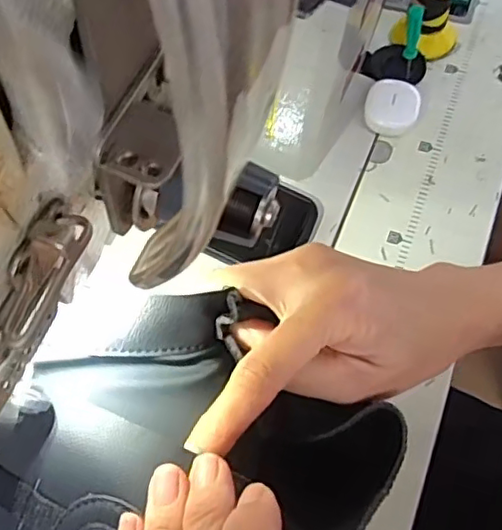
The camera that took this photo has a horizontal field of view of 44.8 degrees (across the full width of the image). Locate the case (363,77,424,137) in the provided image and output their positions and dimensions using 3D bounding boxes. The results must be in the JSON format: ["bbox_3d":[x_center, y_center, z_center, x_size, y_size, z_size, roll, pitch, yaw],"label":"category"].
[{"bbox_3d":[0.126,-0.140,0.545,0.047,0.018,0.053,8,62,7],"label":"case"}]

